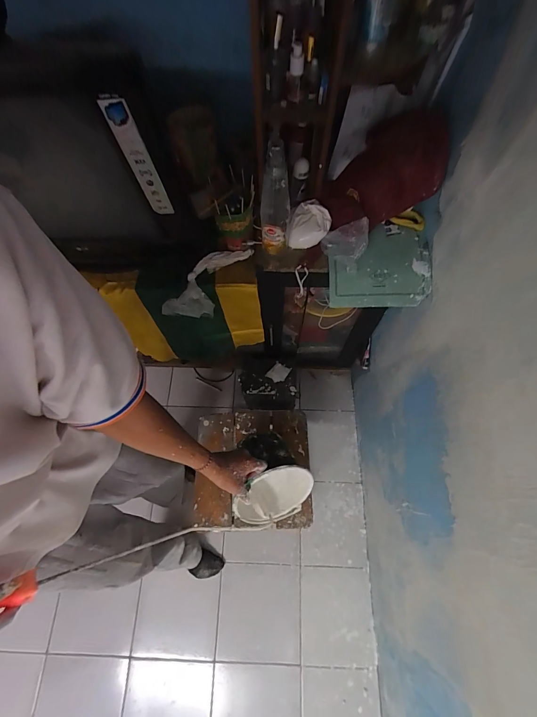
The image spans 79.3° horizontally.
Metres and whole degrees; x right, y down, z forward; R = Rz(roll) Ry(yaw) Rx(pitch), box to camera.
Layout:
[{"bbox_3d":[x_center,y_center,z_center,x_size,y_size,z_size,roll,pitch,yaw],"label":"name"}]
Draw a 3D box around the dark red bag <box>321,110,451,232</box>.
[{"bbox_3d":[0.248,-0.420,0.729,0.231,0.159,0.182,-11,70,-3],"label":"dark red bag"}]

